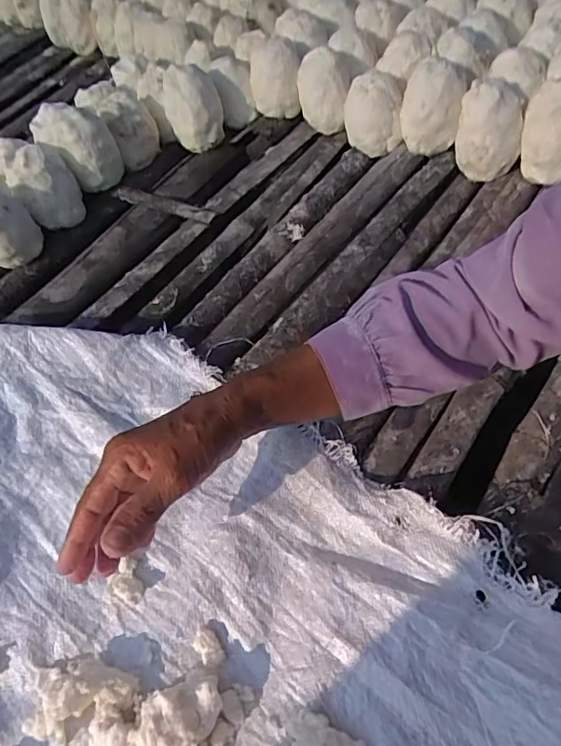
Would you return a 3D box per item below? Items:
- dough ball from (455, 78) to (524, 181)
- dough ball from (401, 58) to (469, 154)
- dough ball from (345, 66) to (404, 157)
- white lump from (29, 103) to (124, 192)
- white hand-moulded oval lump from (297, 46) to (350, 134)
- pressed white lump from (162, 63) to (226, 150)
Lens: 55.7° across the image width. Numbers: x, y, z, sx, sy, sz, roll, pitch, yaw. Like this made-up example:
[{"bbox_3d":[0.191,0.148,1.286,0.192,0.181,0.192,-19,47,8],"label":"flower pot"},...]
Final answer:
[{"bbox_3d":[0.271,-0.312,0.682,0.078,0.120,0.055,-8,26,-4],"label":"dough ball"},{"bbox_3d":[0.198,-0.341,0.697,0.071,0.110,0.068,13,61,17],"label":"dough ball"},{"bbox_3d":[0.128,-0.356,0.735,0.077,0.083,0.071,-1,57,9],"label":"dough ball"},{"bbox_3d":[-0.294,-0.330,0.766,0.082,0.106,0.140,-40,60,-16],"label":"white lump"},{"bbox_3d":[0.064,-0.399,0.771,0.071,0.100,0.075,-1,57,9],"label":"white hand-moulded oval lump"},{"bbox_3d":[-0.127,-0.385,0.785,0.081,0.111,0.061,-14,56,0],"label":"pressed white lump"}]

